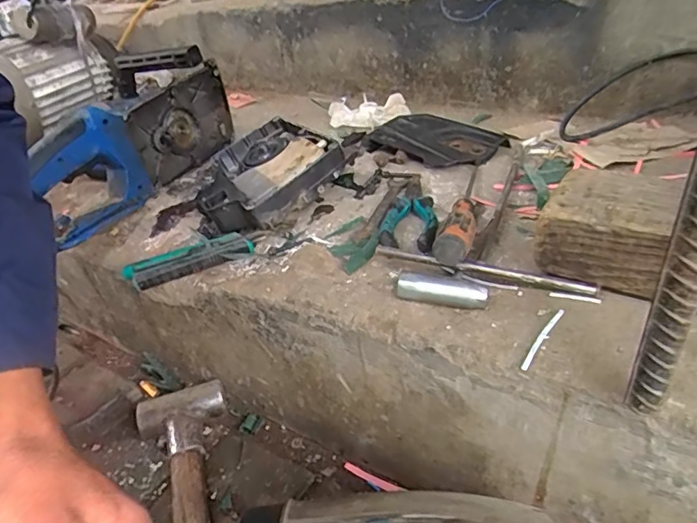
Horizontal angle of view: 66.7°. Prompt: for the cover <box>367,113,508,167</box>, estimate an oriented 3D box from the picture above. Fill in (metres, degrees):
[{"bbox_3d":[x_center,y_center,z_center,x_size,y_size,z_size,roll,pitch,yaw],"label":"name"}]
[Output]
[{"bbox_3d":[0.110,-0.158,0.678,0.154,0.026,0.096,19,41,37],"label":"cover"}]

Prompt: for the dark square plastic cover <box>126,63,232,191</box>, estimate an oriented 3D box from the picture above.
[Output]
[{"bbox_3d":[-0.233,-0.192,0.755,0.032,0.120,0.191,8,35,25],"label":"dark square plastic cover"}]

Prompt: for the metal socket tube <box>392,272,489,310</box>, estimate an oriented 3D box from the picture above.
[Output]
[{"bbox_3d":[0.072,0.021,0.419,0.075,0.025,0.020,5,34,21],"label":"metal socket tube"}]

